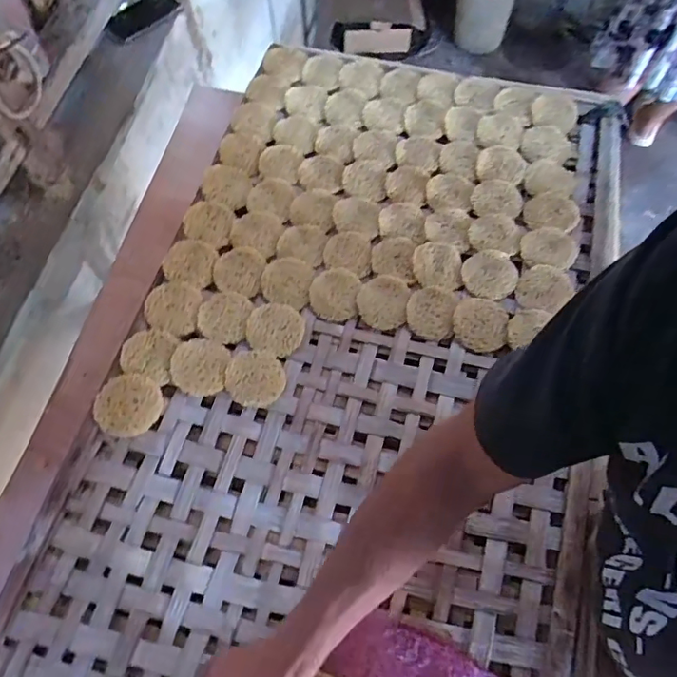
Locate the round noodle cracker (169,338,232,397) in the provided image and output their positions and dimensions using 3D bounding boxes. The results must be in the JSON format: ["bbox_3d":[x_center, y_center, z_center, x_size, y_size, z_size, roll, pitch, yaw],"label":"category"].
[{"bbox_3d":[-0.183,0.035,0.709,0.073,0.010,0.077,0,63,0],"label":"round noodle cracker"}]

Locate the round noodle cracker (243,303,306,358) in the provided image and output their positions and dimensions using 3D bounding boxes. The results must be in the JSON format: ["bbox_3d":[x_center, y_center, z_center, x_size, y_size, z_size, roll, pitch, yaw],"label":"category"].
[{"bbox_3d":[-0.086,-0.015,0.735,0.077,0.006,0.079,0,63,0],"label":"round noodle cracker"}]

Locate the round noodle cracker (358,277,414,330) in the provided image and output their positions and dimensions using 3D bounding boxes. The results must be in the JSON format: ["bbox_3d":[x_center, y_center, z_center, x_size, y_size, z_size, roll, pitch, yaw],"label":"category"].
[{"bbox_3d":[0.063,-0.053,0.755,0.070,0.009,0.079,13,63,6],"label":"round noodle cracker"}]

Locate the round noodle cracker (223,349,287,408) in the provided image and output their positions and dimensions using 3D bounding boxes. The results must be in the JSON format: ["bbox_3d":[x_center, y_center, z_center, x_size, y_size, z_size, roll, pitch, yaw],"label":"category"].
[{"bbox_3d":[-0.110,0.052,0.706,0.076,0.018,0.072,0,63,0],"label":"round noodle cracker"}]

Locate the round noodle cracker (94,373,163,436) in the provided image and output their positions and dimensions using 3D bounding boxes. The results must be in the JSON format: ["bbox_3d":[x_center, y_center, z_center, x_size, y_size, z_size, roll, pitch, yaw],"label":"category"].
[{"bbox_3d":[-0.266,0.084,0.680,0.076,0.013,0.079,0,63,0],"label":"round noodle cracker"}]

